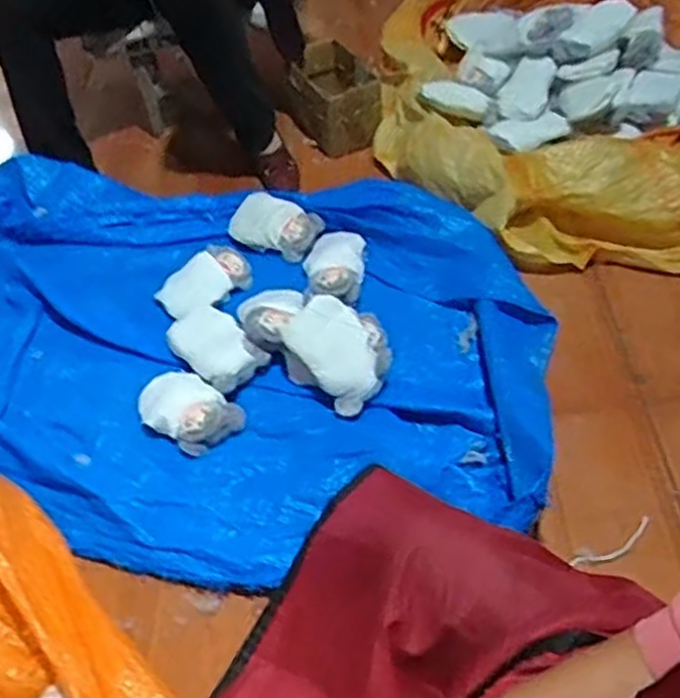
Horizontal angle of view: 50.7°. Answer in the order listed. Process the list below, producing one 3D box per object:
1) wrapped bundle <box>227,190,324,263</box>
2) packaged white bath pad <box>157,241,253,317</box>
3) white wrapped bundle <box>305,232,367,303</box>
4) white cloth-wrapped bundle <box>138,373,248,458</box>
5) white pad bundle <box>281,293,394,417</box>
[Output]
[{"bbox_3d":[-0.137,-0.268,1.527,0.177,0.079,0.121,25,58,21],"label":"wrapped bundle"},{"bbox_3d":[-0.272,-0.143,1.442,0.191,0.052,0.132,-31,57,-19],"label":"packaged white bath pad"},{"bbox_3d":[-0.011,-0.171,1.456,0.119,0.046,0.190,1,52,5],"label":"white wrapped bundle"},{"bbox_3d":[-0.267,0.097,1.238,0.186,0.058,0.120,29,60,24],"label":"white cloth-wrapped bundle"},{"bbox_3d":[0.018,-0.005,1.262,0.180,0.108,0.178,-38,59,-23],"label":"white pad bundle"}]

